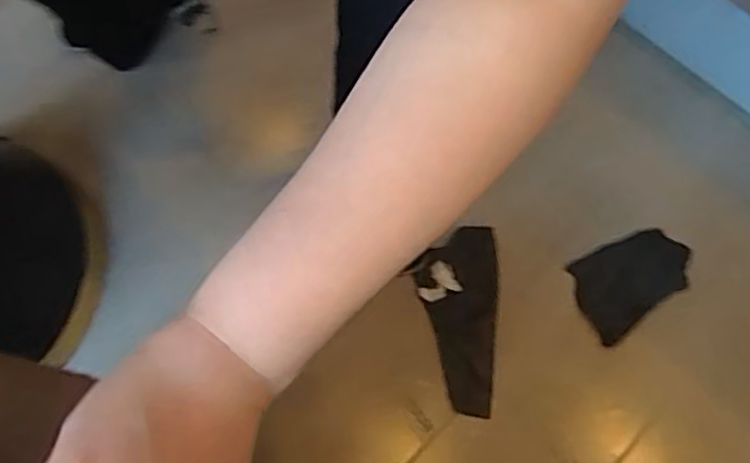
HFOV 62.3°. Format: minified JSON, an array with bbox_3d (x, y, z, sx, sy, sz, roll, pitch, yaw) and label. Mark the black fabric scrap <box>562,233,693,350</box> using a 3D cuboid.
[{"bbox_3d":[0.378,0.068,0.914,0.176,0.010,0.117,-29,74,-9],"label":"black fabric scrap"}]

